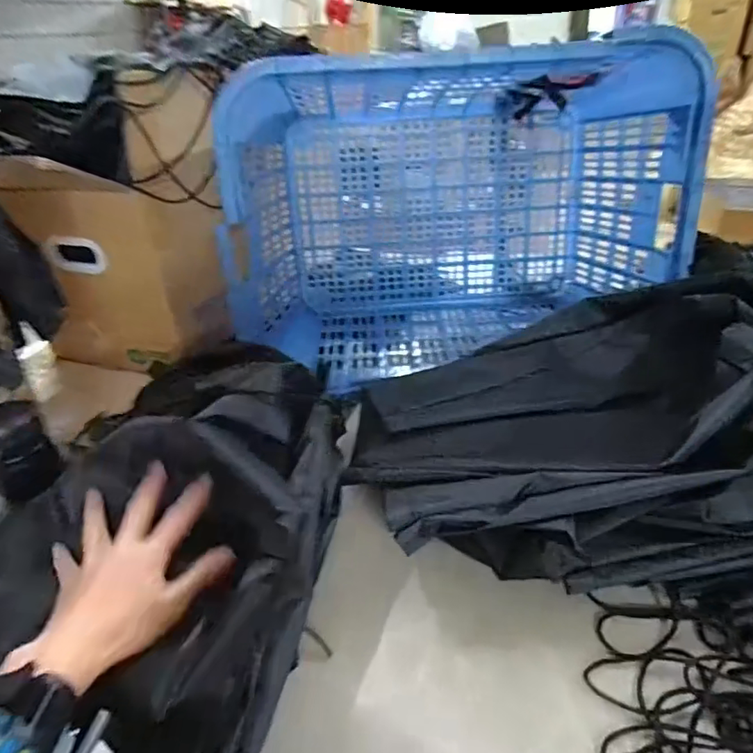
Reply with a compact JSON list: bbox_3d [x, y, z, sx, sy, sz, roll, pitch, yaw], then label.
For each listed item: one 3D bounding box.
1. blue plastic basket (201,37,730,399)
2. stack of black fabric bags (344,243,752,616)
[{"bbox_3d":[0.094,-0.236,0.824,0.597,0.405,0.314,-5,33,-2],"label":"blue plastic basket"},{"bbox_3d":[0.278,0.031,0.572,0.600,0.156,0.392,-3,33,1],"label":"stack of black fabric bags"}]

